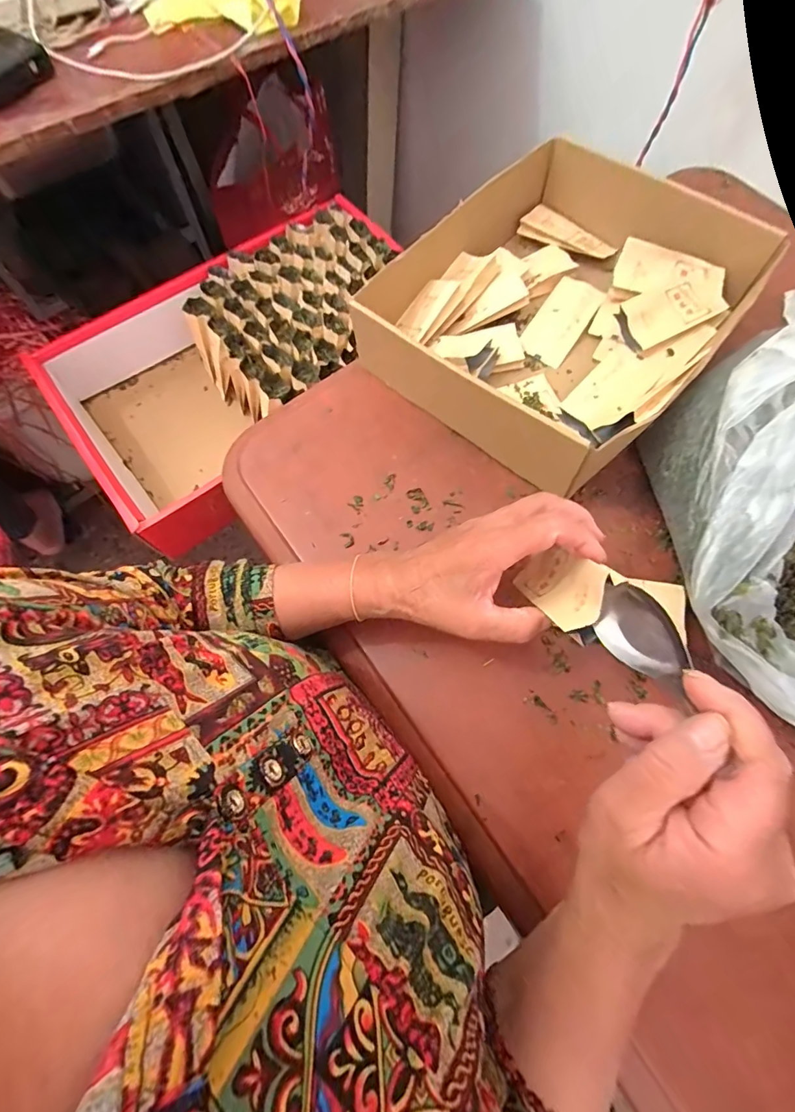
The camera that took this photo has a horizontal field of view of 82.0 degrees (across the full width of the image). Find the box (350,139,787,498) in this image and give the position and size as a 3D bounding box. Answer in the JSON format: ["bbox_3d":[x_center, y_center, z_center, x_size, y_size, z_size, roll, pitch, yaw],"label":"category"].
[{"bbox_3d":[0.162,-0.250,0.463,0.274,0.088,0.308,40,76,13],"label":"box"}]

